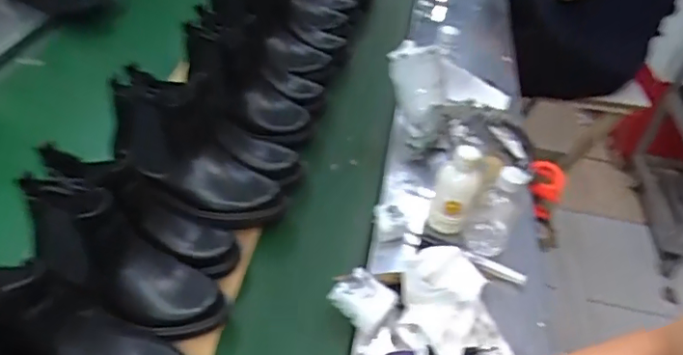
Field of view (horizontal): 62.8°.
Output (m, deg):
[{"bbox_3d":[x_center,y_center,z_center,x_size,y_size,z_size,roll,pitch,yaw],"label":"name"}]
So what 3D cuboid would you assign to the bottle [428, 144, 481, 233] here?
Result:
[{"bbox_3d":[0.154,0.020,0.755,0.054,0.134,0.041,18,43,12],"label":"bottle"}]

